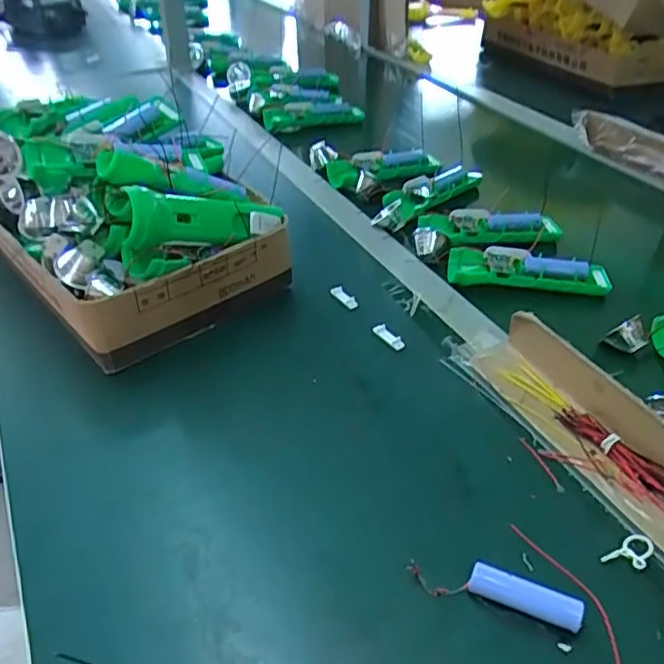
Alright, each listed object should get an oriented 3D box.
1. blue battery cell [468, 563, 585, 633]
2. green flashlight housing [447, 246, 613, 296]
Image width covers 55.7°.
[{"bbox_3d":[0.117,0.162,0.381,0.065,0.019,0.016,16,41,20],"label":"blue battery cell"},{"bbox_3d":[0.210,-0.067,0.667,0.168,0.020,0.056,8,39,11],"label":"green flashlight housing"}]

